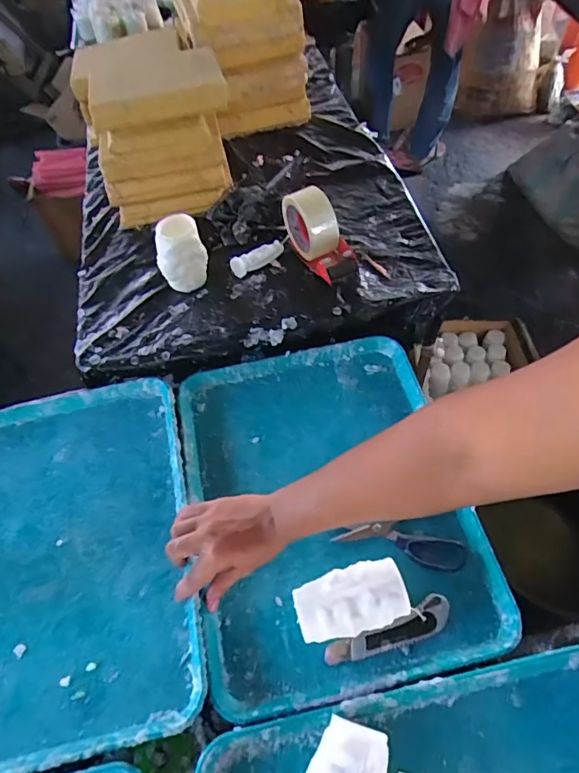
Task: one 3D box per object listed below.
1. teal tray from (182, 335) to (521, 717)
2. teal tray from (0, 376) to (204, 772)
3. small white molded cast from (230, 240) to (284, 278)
[{"bbox_3d":[0.045,0.134,0.634,0.335,0.034,0.432,-11,56,-4],"label":"teal tray"},{"bbox_3d":[-0.296,0.202,0.604,0.333,0.029,0.435,-12,57,-5],"label":"teal tray"},{"bbox_3d":[-0.051,-0.219,0.815,0.104,0.027,0.033,-33,61,-18],"label":"small white molded cast"}]

